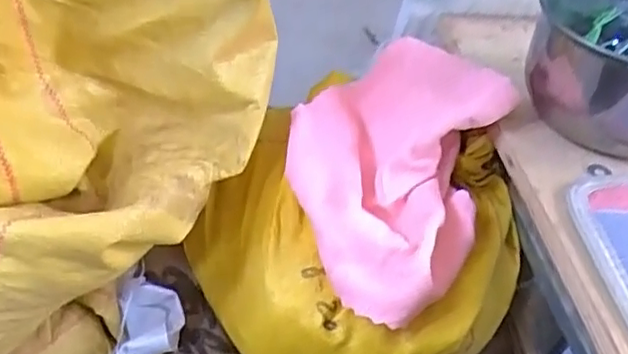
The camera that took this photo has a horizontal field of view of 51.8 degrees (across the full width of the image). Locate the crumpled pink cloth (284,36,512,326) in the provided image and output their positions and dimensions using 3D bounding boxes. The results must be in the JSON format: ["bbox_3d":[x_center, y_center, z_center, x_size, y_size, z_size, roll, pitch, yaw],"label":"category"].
[{"bbox_3d":[0.060,-0.023,0.537,0.171,0.099,0.257,19,43,14],"label":"crumpled pink cloth"}]

